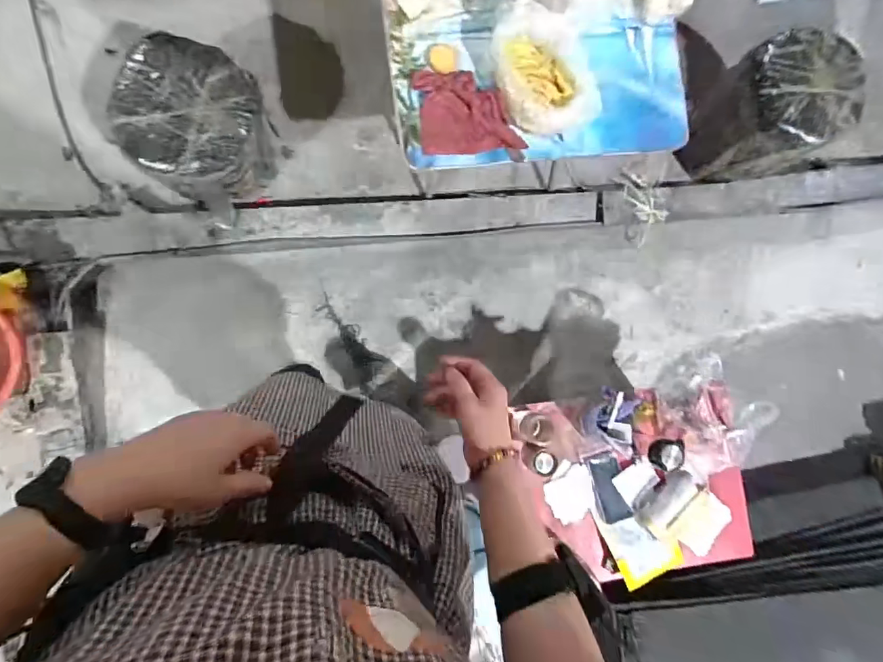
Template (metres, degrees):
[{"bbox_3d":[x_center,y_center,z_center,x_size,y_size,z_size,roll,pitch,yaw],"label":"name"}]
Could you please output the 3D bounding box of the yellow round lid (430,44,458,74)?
[{"bbox_3d":[0.006,-0.534,0.949,0.054,0.004,0.058,1,86,-8],"label":"yellow round lid"}]

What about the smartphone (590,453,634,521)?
[{"bbox_3d":[0.399,0.373,1.153,0.067,0.006,0.157,-17,87,7],"label":"smartphone"}]

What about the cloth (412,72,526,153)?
[{"bbox_3d":[0.049,-0.425,0.934,0.183,0.041,0.165,-5,87,-8],"label":"cloth"}]

